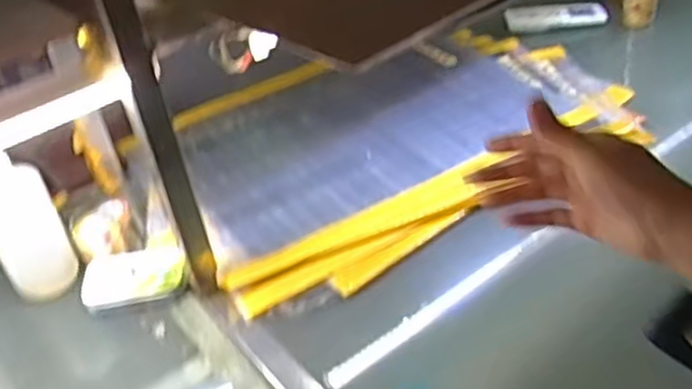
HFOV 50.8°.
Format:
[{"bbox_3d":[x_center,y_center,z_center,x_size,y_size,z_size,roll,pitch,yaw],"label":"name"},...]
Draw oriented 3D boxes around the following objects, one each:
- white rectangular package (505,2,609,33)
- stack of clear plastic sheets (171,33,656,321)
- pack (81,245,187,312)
[{"bbox_3d":[0.356,-0.302,1.241,0.161,0.034,0.030,-3,39,6],"label":"white rectangular package"},{"bbox_3d":[0.065,-0.097,1.031,0.607,0.037,0.452,-22,40,-17],"label":"stack of clear plastic sheets"},{"bbox_3d":[-0.236,0.090,0.815,0.116,0.016,0.065,-15,67,-2],"label":"pack"}]

